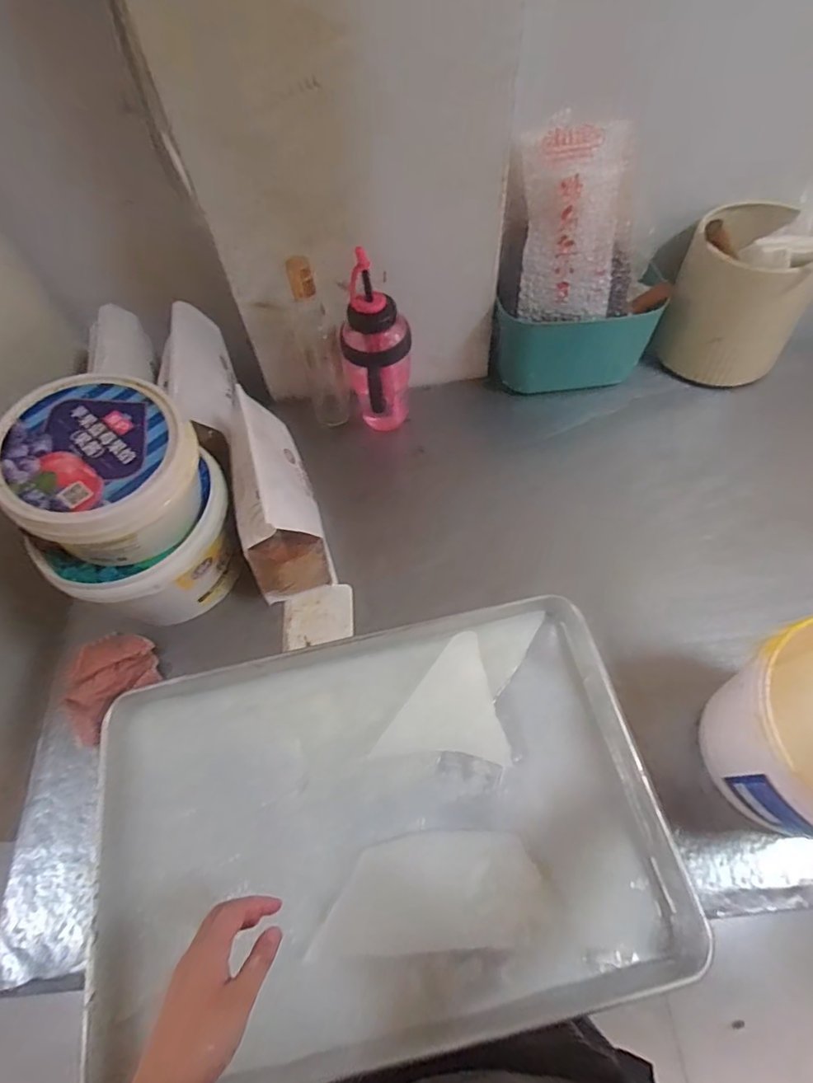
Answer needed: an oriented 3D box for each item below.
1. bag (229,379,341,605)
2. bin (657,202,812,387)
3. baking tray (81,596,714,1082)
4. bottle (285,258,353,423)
[{"bbox_3d":[-0.177,-0.055,0.709,0.106,0.198,0.193,-19,61,-7],"label":"bag"},{"bbox_3d":[0.511,-0.374,0.827,0.191,0.208,0.137,25,65,17],"label":"bin"},{"bbox_3d":[-0.032,0.305,0.587,0.589,0.044,0.400,-13,61,-3],"label":"baking tray"},{"bbox_3d":[-0.132,-0.287,0.802,0.064,0.258,0.058,-13,61,-3],"label":"bottle"}]

